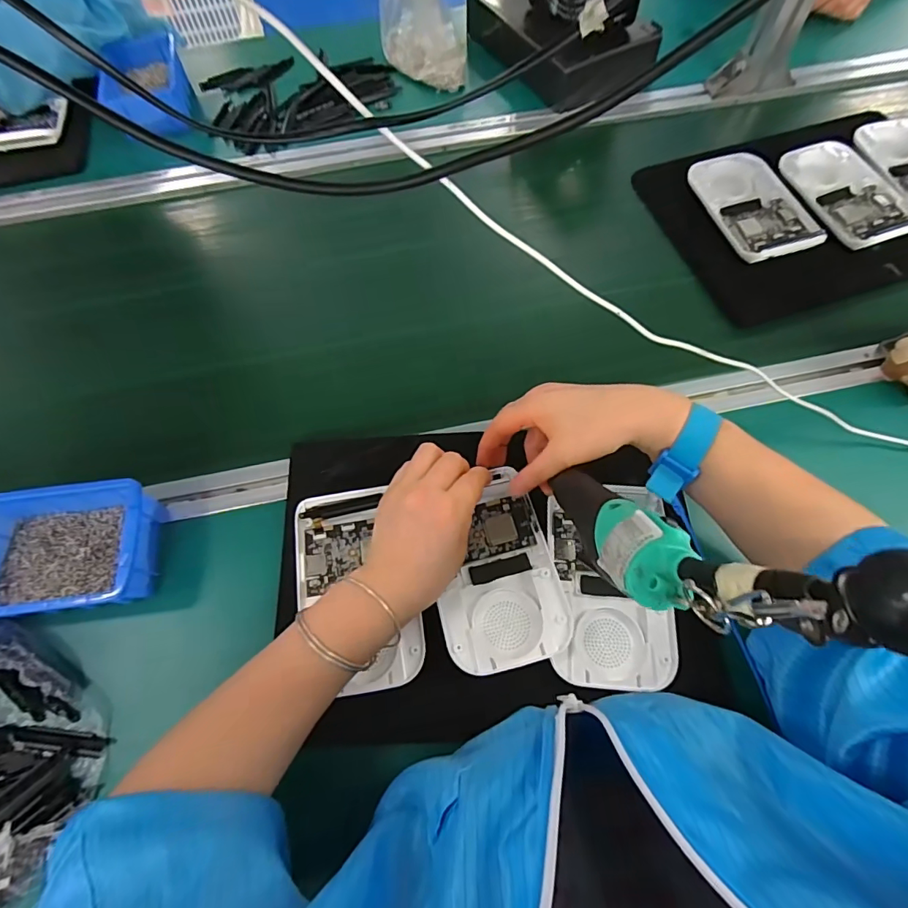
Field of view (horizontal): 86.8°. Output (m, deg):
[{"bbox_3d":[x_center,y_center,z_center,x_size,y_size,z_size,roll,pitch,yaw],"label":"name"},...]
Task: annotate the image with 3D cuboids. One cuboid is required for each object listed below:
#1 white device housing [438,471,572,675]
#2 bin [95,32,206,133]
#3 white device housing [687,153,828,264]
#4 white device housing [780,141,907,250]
[{"bbox_3d":[0.031,0.089,0.383,0.093,0.023,0.148,-13,68,-4],"label":"white device housing"},{"bbox_3d":[-0.427,-0.516,0.671,0.100,0.052,0.158,-13,68,-4],"label":"bin"},{"bbox_3d":[0.336,-0.282,0.545,0.100,0.018,0.157,-20,68,-7],"label":"white device housing"},{"bbox_3d":[0.452,-0.303,0.547,0.105,0.012,0.162,-17,68,-6],"label":"white device housing"}]

